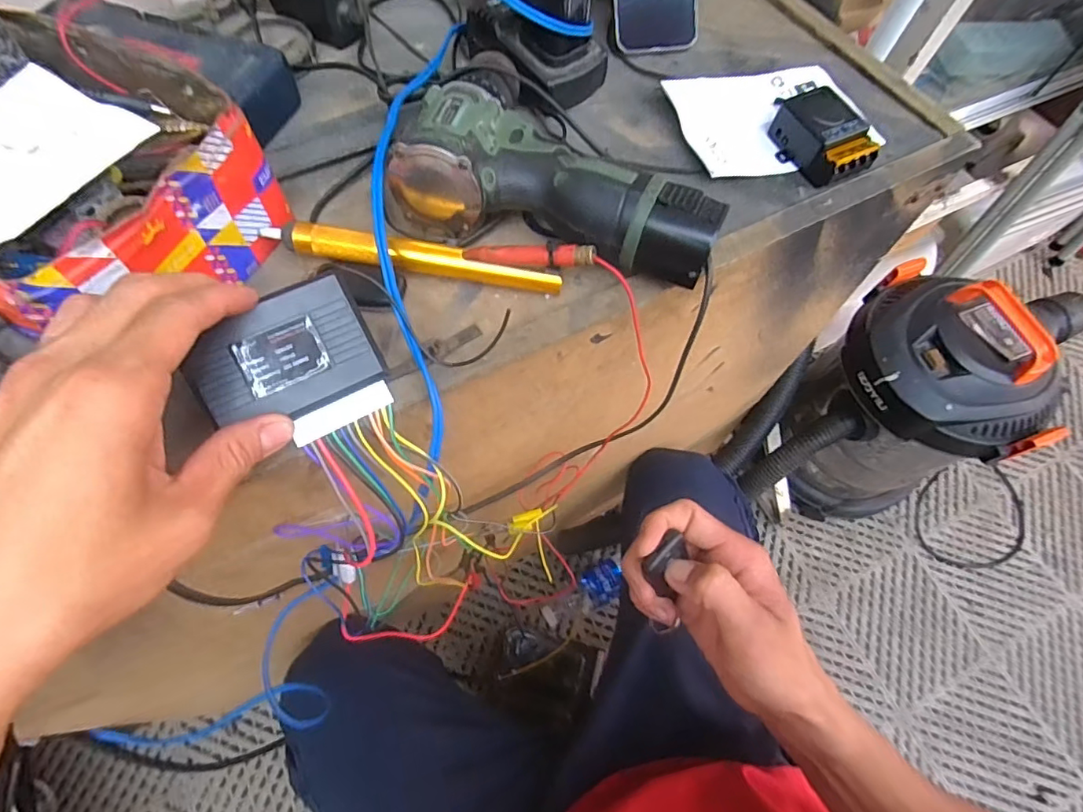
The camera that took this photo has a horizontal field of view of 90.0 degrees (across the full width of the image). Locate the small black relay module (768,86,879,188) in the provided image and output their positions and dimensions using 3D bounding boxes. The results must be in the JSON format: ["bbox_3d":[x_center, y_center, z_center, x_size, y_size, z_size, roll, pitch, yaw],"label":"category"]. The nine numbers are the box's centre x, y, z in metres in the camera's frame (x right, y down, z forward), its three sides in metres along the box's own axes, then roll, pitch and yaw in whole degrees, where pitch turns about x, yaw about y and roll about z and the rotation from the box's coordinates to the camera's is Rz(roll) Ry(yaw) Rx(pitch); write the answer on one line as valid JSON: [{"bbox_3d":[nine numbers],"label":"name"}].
[{"bbox_3d":[0.198,-0.191,0.383,0.045,0.027,0.068,-29,70,-15],"label":"small black relay module"}]

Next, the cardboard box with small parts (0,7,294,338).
[{"bbox_3d":[-0.288,-0.138,0.307,0.245,0.078,0.163,28,67,10],"label":"cardboard box with small parts"}]

